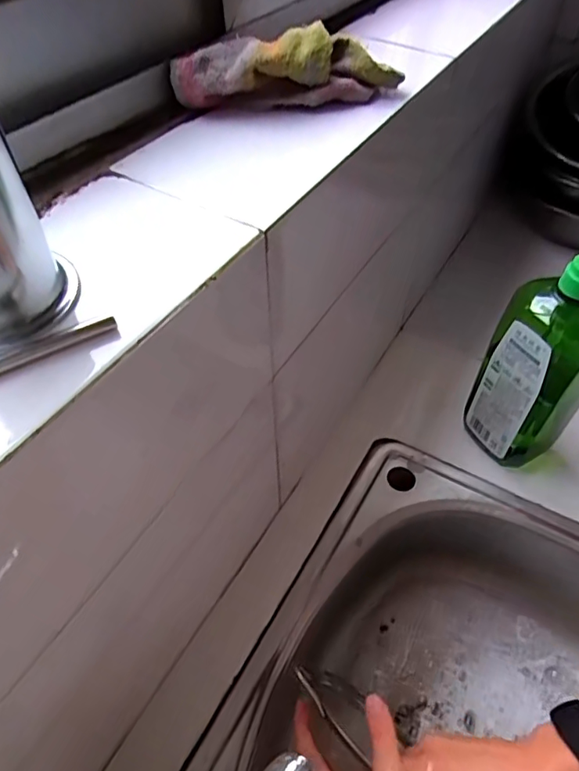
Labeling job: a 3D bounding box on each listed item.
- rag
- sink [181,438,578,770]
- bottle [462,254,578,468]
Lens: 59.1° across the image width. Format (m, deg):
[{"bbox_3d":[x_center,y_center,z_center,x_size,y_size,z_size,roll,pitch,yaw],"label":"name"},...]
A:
[{"bbox_3d":[0.000,-0.247,0.395,0.179,0.040,0.060,-11,51,-9],"label":"rag"},{"bbox_3d":[0.151,0.347,0.476,0.392,0.160,0.501,24,54,19],"label":"sink"},{"bbox_3d":[0.250,-0.025,0.503,0.102,0.288,0.066,28,55,22],"label":"bottle"}]

